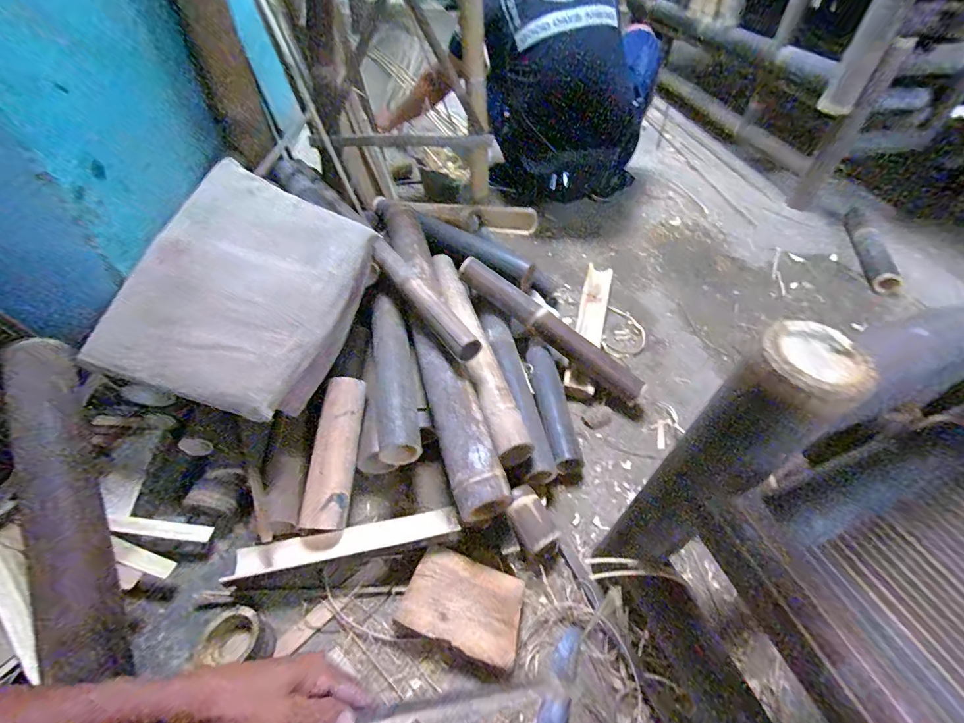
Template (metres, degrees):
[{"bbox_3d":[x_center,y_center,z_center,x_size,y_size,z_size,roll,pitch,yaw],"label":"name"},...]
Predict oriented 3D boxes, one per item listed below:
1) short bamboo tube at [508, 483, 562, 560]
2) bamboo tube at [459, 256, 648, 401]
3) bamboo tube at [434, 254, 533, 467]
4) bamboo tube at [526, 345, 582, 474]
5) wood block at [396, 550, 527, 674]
[{"bbox_3d":[0.082,0.268,0.672,0.072,0.064,0.109,-23,54,-21],"label":"short bamboo tube"},{"bbox_3d":[0.146,-0.081,0.896,0.483,0.046,0.059,38,56,11],"label":"bamboo tube"},{"bbox_3d":[-0.022,-0.067,0.816,0.071,0.077,0.567,-12,50,-13],"label":"bamboo tube"},{"bbox_3d":[0.146,0.088,0.833,0.067,0.058,0.292,-3,49,-5],"label":"bamboo tube"},{"bbox_3d":[-0.026,0.355,0.590,0.166,0.042,0.112,15,50,10],"label":"wood block"}]

